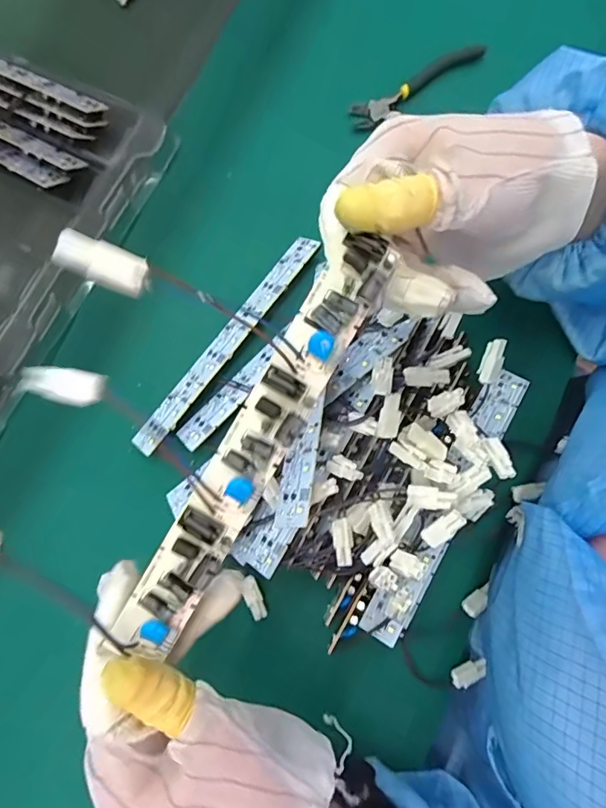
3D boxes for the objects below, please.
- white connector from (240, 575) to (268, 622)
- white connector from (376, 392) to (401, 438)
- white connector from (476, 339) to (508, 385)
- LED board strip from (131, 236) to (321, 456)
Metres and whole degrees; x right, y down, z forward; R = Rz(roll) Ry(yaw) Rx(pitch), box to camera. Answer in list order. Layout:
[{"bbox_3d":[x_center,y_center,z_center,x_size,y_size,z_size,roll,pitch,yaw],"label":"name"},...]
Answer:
[{"bbox_3d":[-0.031,0.123,0.301,0.010,0.006,0.028,-21,80,-3],"label":"white connector"},{"bbox_3d":[0.049,0.007,0.266,0.012,0.004,0.026,9,106,2],"label":"white connector"},{"bbox_3d":[0.108,-0.024,0.271,0.010,0.008,0.026,15,104,3],"label":"white connector"},{"bbox_3d":[-0.053,-0.045,0.335,0.023,0.004,0.189,32,79,35],"label":"LED board strip"}]

